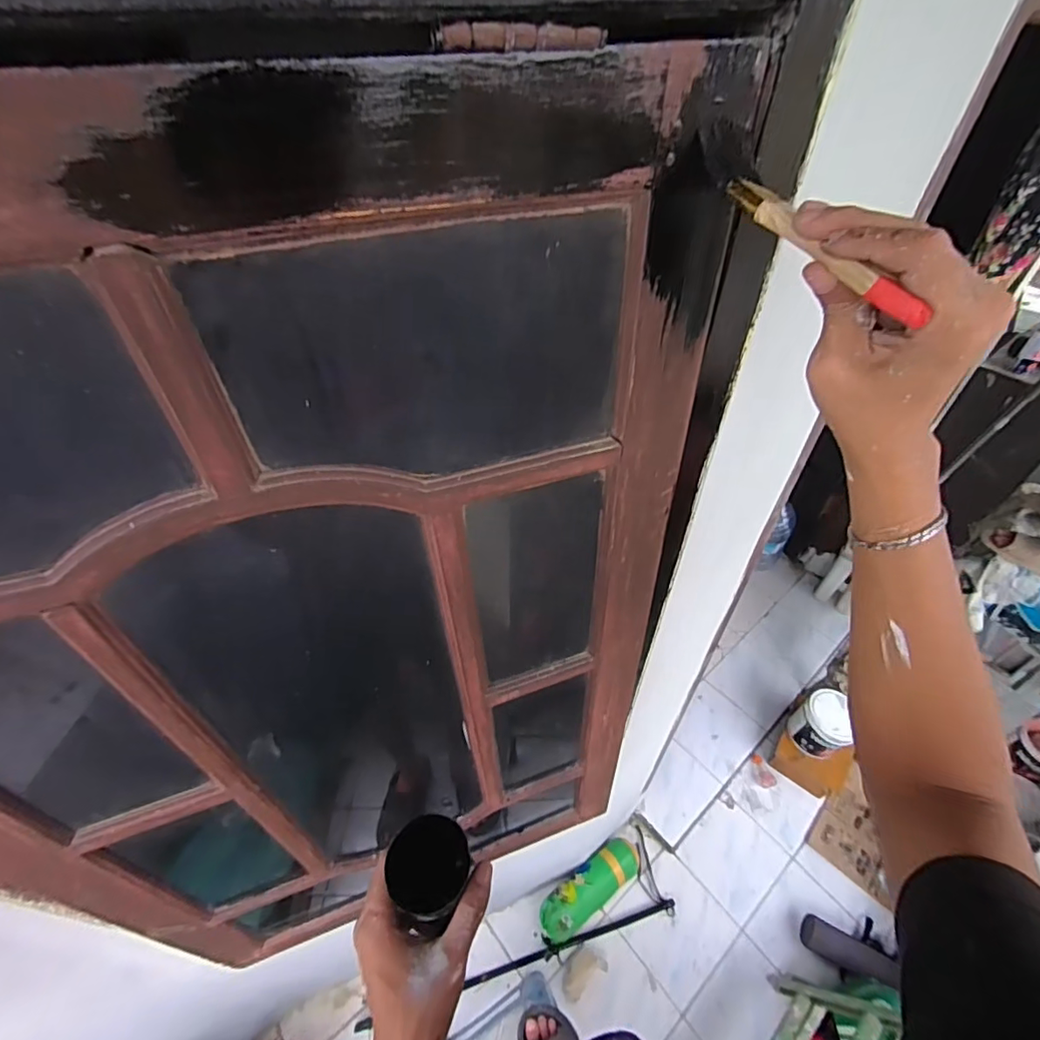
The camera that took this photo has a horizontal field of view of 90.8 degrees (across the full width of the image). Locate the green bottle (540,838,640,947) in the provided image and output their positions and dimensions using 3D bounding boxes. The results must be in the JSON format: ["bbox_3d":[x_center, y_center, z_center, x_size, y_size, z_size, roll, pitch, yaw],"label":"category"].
[{"bbox_3d":[0.228,1.138,1.599,0.376,0.100,0.126,-29,52,-26],"label":"green bottle"}]

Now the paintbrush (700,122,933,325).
[{"bbox_3d":[0.142,-0.154,0.259,0.028,0.020,0.165,-14,60,-14],"label":"paintbrush"}]

